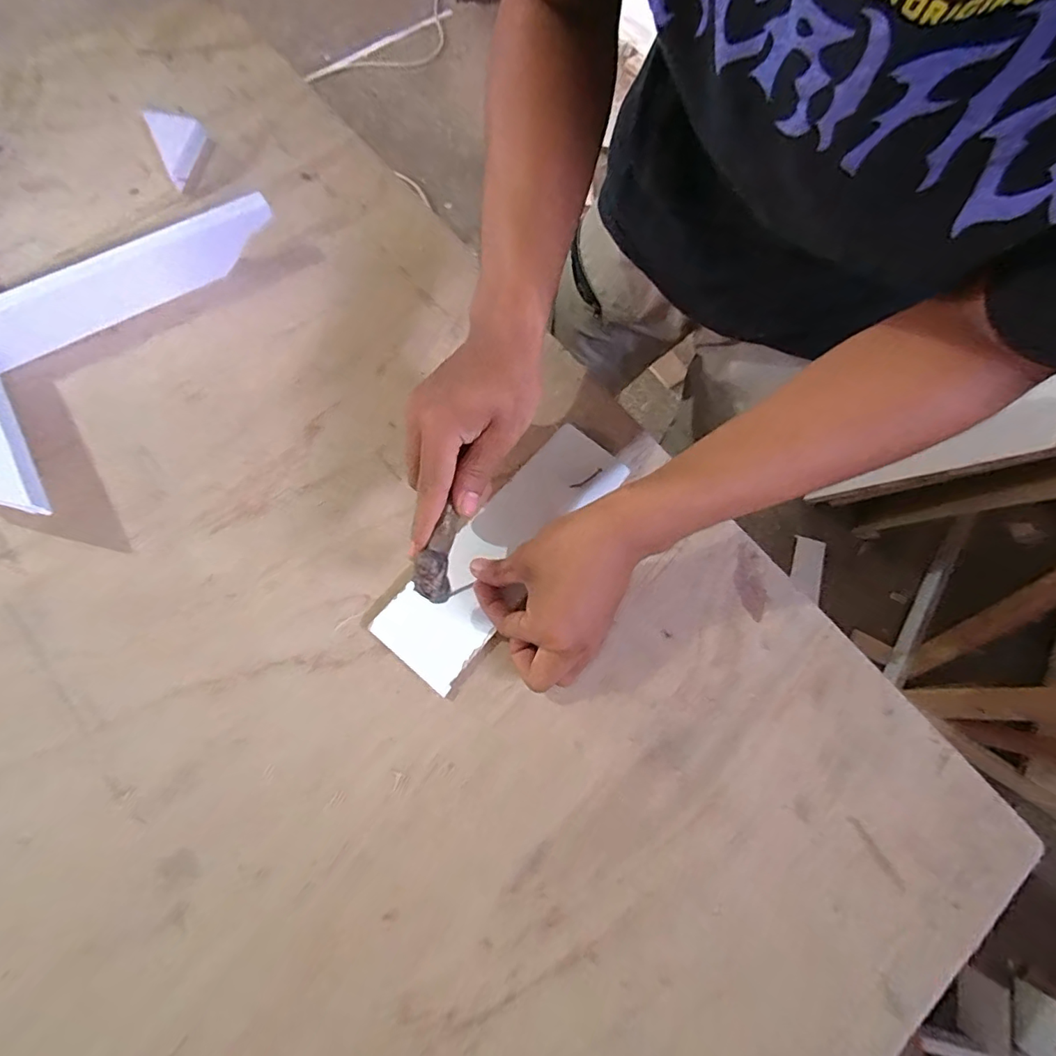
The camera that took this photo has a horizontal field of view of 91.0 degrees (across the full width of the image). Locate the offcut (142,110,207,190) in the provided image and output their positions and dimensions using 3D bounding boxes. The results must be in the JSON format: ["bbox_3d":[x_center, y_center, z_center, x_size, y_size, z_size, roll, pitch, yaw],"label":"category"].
[{"bbox_3d":[-0.365,-0.407,0.548,0.050,0.022,0.098,-26,74,-11],"label":"offcut"}]

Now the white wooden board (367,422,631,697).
[{"bbox_3d":[-0.018,0.012,0.422,0.074,0.008,0.239,37,73,10],"label":"white wooden board"}]

